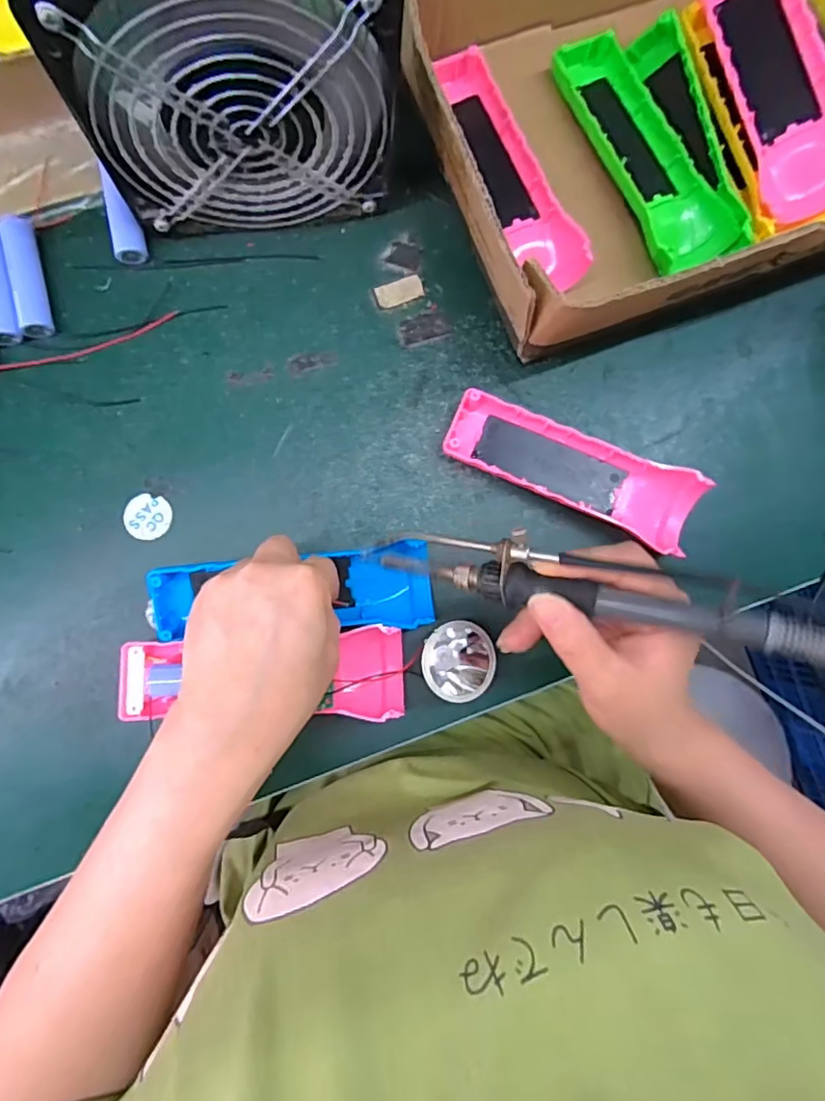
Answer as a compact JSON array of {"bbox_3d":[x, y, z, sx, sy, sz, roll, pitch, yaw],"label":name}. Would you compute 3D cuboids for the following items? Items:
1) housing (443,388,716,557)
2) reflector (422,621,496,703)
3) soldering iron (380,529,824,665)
[{"bbox_3d":[0.098,-0.048,0.348,0.156,0.032,0.045,23,84,0],"label":"housing"},{"bbox_3d":[0.027,0.063,0.331,0.041,0.029,0.046,-42,88,-5],"label":"reflector"},{"bbox_3d":[0.074,0.014,0.247,0.194,0.018,0.029,11,87,24],"label":"soldering iron"}]

